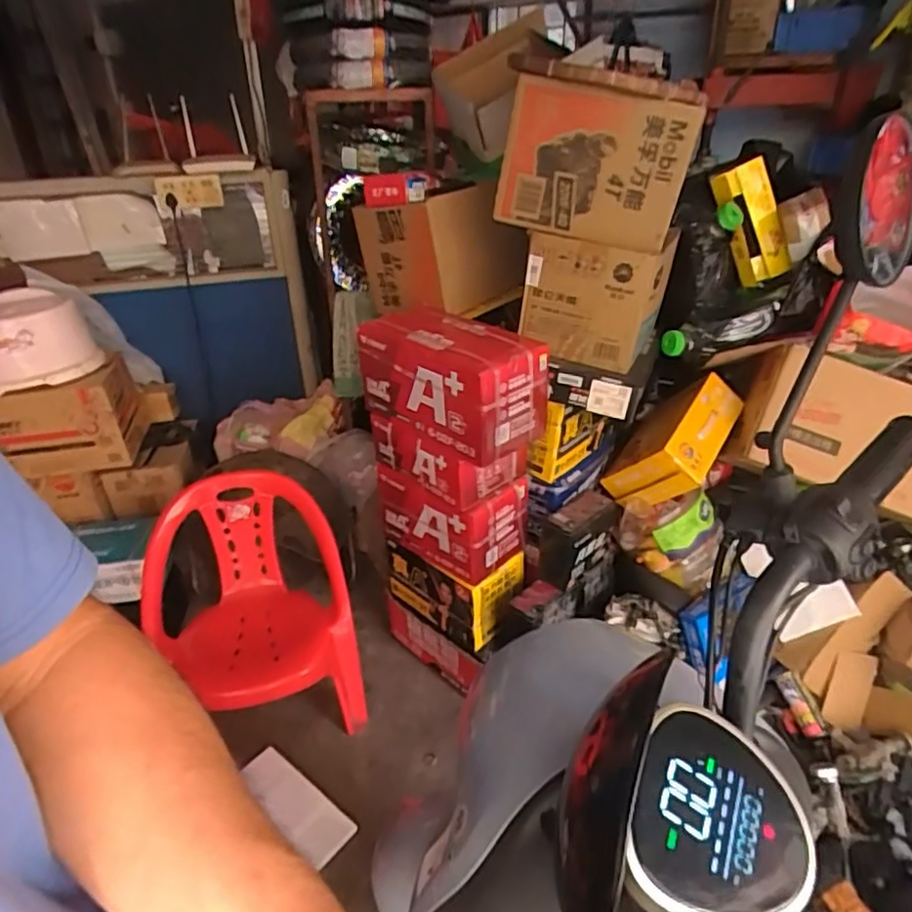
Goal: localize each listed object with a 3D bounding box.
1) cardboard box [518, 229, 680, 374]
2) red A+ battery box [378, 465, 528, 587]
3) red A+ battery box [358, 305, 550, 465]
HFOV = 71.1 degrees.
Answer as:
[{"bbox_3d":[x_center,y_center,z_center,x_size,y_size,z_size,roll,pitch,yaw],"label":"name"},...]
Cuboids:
[{"bbox_3d":[0.306,-0.346,1.383,0.278,0.248,0.225,10,32,21],"label":"cardboard box"},{"bbox_3d":[-0.015,0.125,1.555,0.341,0.207,0.196,23,38,37],"label":"red A+ battery box"},{"bbox_3d":[-0.017,-0.174,1.405,0.415,0.211,0.219,23,38,37],"label":"red A+ battery box"}]

